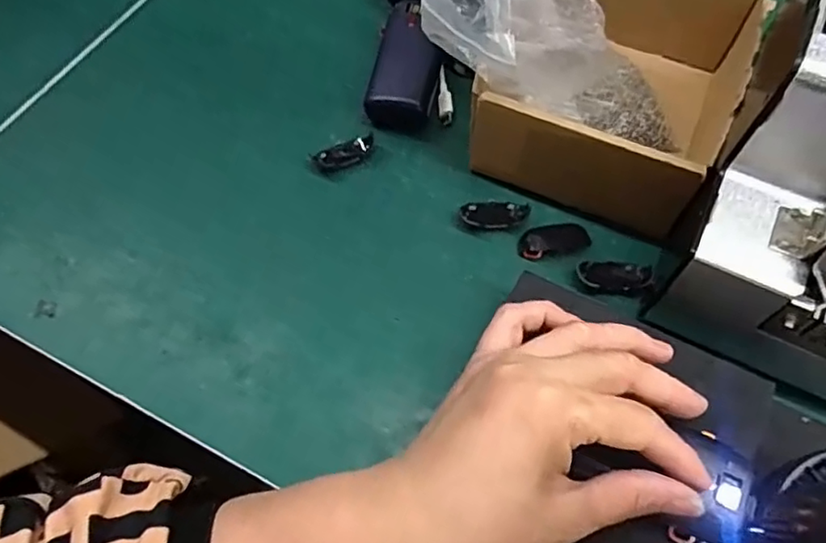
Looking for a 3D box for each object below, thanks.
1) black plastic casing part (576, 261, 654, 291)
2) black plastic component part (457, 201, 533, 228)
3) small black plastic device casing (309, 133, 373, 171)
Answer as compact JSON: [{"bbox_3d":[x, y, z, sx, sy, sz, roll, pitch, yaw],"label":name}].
[{"bbox_3d":[0.119,0.002,0.355,0.044,0.005,0.022,5,62,2],"label":"black plastic casing part"},{"bbox_3d":[0.051,-0.036,0.377,0.043,0.005,0.021,-2,62,-2],"label":"black plastic component part"},{"bbox_3d":[-0.044,-0.077,0.395,0.041,0.005,0.019,-28,66,-15],"label":"small black plastic device casing"}]

